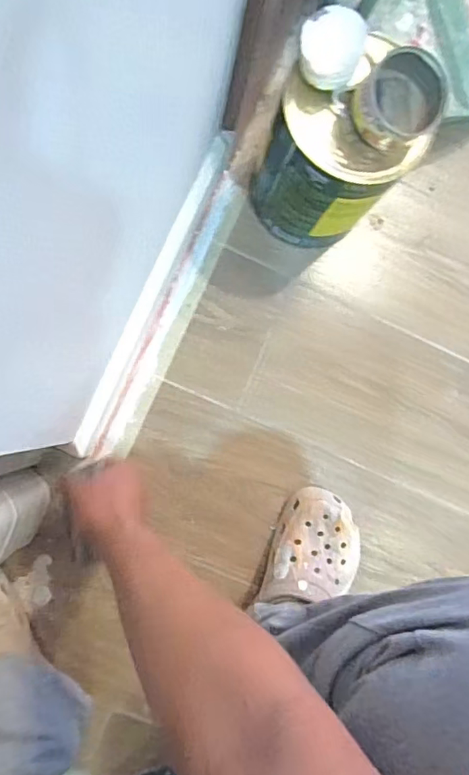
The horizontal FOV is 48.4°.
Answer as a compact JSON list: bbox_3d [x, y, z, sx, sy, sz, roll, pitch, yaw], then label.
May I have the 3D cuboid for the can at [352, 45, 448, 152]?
[{"bbox_3d":[0.166,-0.287,0.523,0.084,0.039,0.085,40,81,-4],"label":"can"}]

